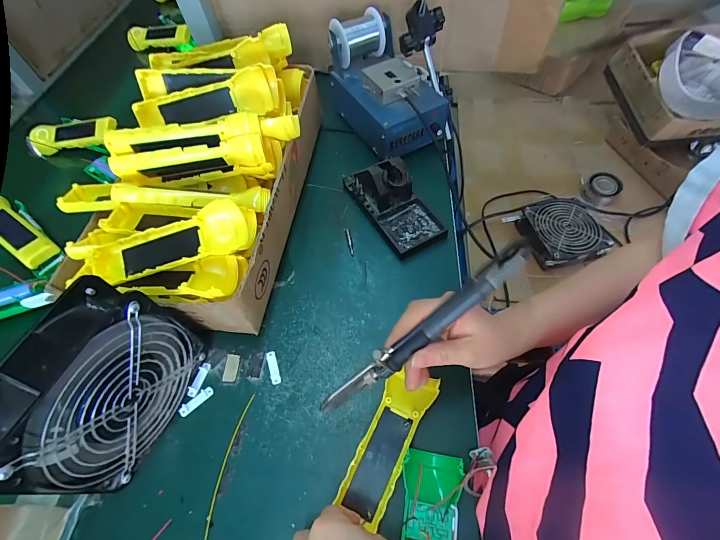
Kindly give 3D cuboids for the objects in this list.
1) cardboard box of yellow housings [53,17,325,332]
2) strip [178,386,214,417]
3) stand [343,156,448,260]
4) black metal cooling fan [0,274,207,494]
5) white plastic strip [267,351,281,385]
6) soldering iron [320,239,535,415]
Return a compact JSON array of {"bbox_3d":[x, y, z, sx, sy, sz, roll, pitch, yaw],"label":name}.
[{"bbox_3d":[-0.201,-0.147,0.456,0.257,0.143,0.419,7,62,9],"label":"cardboard box of yellow housings"},{"bbox_3d":[-0.174,0.139,0.368,0.038,0.004,0.013,-39,65,-19],"label":"strip"},{"bbox_3d":[0.044,-0.102,0.465,0.076,0.071,0.158,-29,61,-14],"label":"stand"},{"bbox_3d":[-0.226,0.102,0.311,0.068,0.149,0.158,16,61,13],"label":"black metal cooling fan"},{"bbox_3d":[-0.096,0.107,0.383,0.011,0.004,0.038,-17,60,-8],"label":"white plastic strip"},{"bbox_3d":[0.046,0.051,0.276,0.210,0.023,0.019,-42,62,12],"label":"soldering iron"}]

